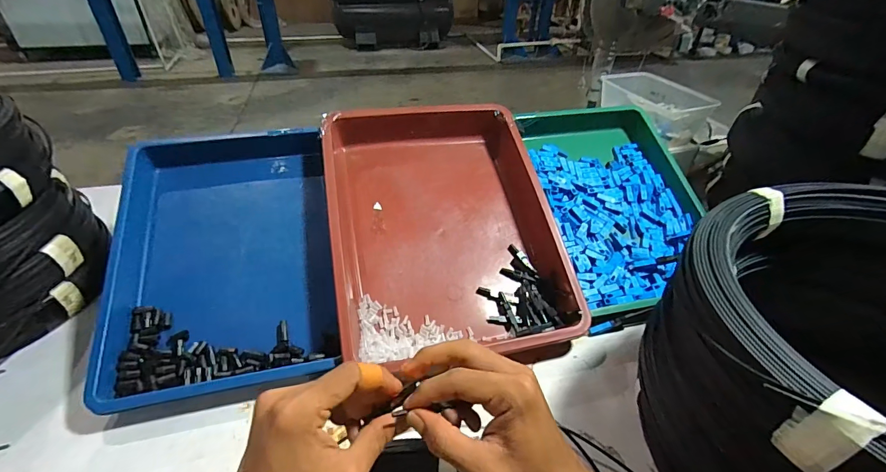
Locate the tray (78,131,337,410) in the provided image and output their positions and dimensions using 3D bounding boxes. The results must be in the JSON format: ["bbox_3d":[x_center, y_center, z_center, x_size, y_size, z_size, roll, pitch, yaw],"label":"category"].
[{"bbox_3d":[-0.244,0.013,0.468,0.232,0.043,0.324,-6,61,-14],"label":"tray"}]

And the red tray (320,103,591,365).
[{"bbox_3d":[-0.005,-0.036,0.518,0.269,0.064,0.387,-6,62,-11],"label":"red tray"}]

